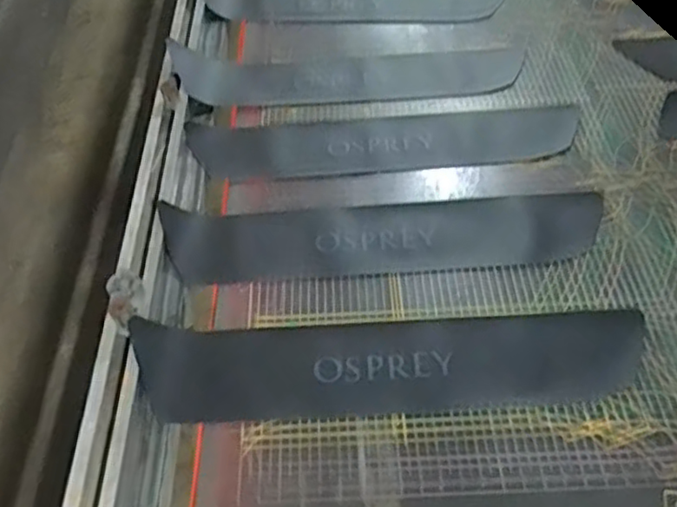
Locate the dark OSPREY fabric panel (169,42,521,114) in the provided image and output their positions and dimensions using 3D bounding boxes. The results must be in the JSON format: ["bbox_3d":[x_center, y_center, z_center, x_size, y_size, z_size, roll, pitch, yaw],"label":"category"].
[{"bbox_3d":[0.018,-0.291,1.072,0.571,0.021,0.161,-1,48,0],"label":"dark OSPREY fabric panel"}]

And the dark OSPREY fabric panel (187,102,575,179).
[{"bbox_3d":[0.073,-0.167,0.973,0.566,0.009,0.128,-5,48,-4],"label":"dark OSPREY fabric panel"}]

